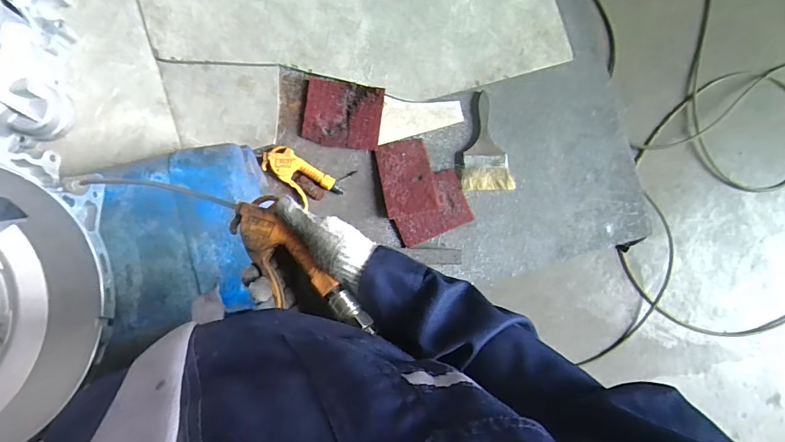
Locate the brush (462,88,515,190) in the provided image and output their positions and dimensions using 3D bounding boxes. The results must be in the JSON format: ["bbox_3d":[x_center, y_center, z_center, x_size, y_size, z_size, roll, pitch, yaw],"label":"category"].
[{"bbox_3d":[0.192,-0.162,0.900,0.106,0.016,0.199,-2,87,-6],"label":"brush"}]

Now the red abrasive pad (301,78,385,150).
[{"bbox_3d":[-0.097,-0.209,0.873,0.149,0.008,0.126,8,86,-3],"label":"red abrasive pad"}]

